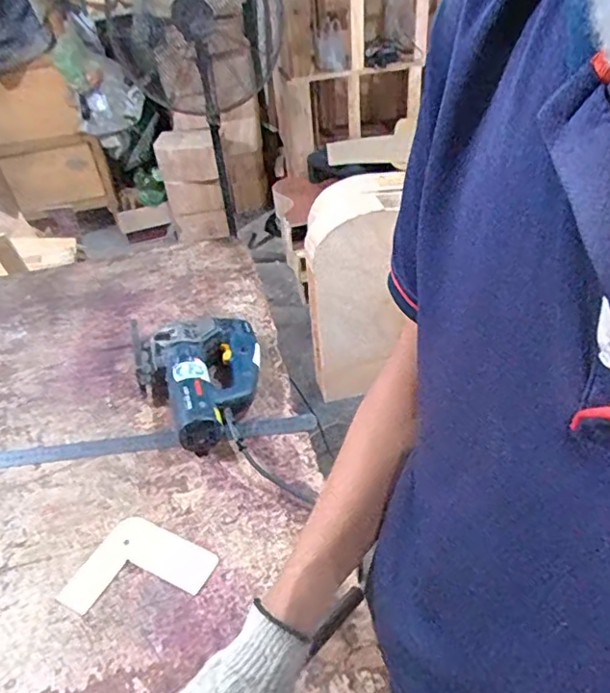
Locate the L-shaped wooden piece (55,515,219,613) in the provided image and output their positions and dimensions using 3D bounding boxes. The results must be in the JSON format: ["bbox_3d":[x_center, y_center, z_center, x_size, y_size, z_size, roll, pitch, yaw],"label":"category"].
[{"bbox_3d":[-0.193,0.268,0.654,0.143,0.004,0.126,17,44,25],"label":"L-shaped wooden piece"}]

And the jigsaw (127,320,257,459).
[{"bbox_3d":[-0.158,0.049,0.846,0.188,0.073,0.237,-10,39,-7],"label":"jigsaw"}]

